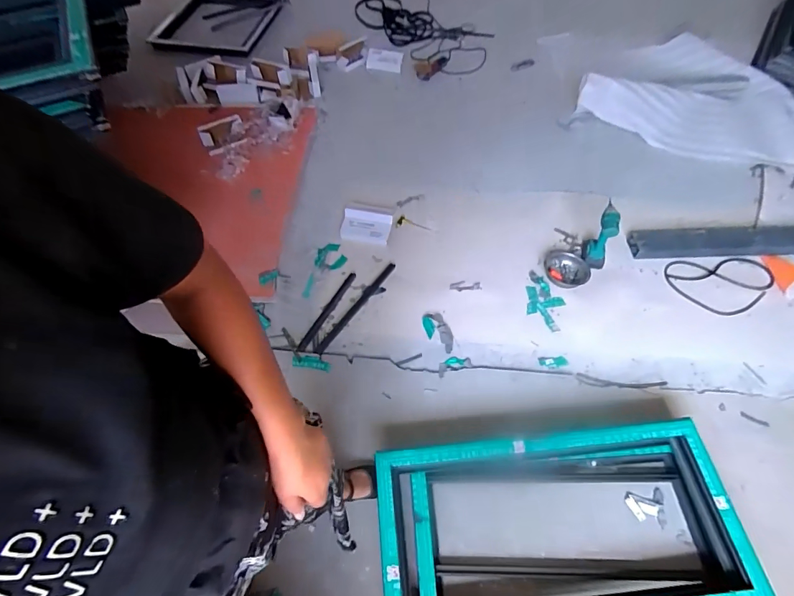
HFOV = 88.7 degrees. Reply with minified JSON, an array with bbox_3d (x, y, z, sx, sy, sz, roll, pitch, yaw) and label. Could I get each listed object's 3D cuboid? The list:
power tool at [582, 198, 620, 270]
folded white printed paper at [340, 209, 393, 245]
[{"bbox_3d":[0.823,-0.240,1.616,0.098,0.241,0.147,22,63,12],"label":"power tool"},{"bbox_3d":[-0.137,-0.322,1.798,0.219,0.050,0.157,11,61,7],"label":"folded white printed paper"}]

